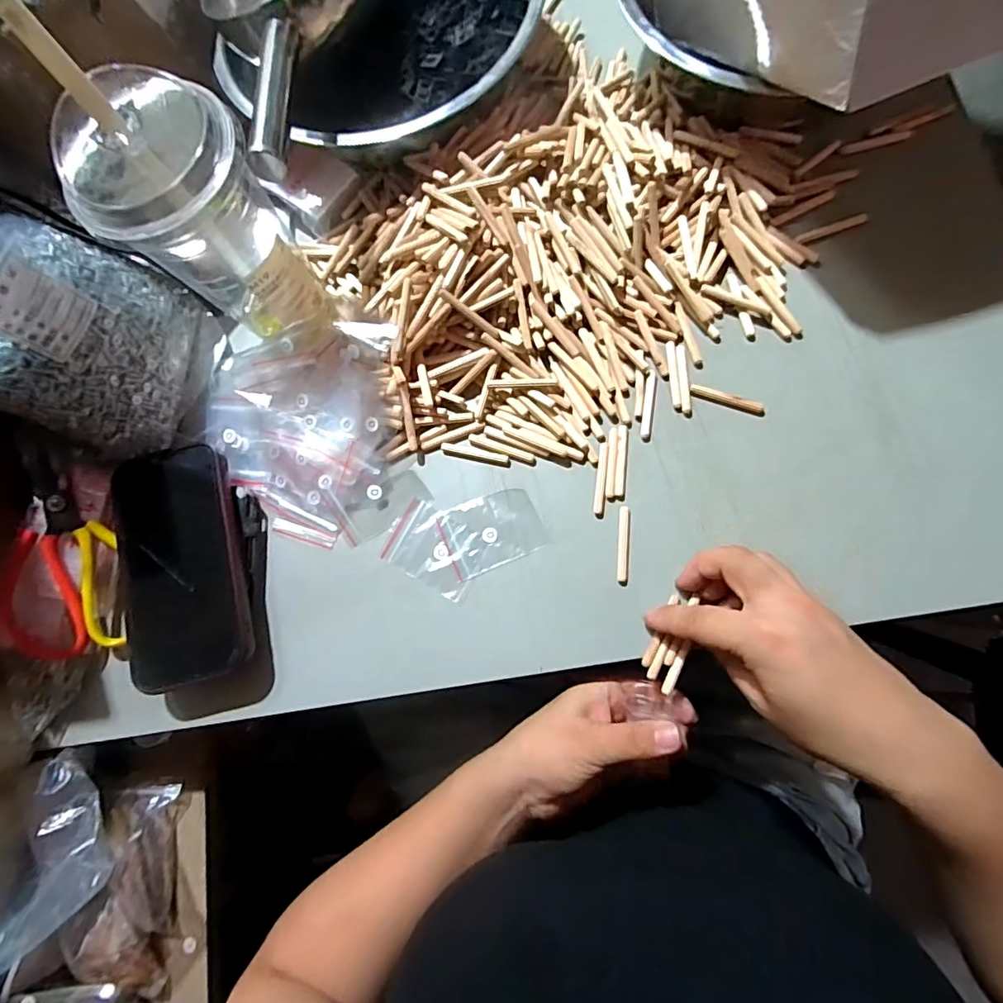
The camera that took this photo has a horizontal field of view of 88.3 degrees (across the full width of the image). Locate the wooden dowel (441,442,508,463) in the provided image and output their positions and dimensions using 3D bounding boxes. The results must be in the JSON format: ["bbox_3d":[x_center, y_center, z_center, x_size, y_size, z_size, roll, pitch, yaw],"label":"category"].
[{"bbox_3d":[-0.019,-0.035,0.371,0.049,0.004,0.005,12,81,9],"label":"wooden dowel"}]

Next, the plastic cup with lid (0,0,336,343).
[{"bbox_3d":[-0.177,-0.166,0.308,0.082,0.170,0.089,-1,79,7],"label":"plastic cup with lid"}]

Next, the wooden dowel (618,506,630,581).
[{"bbox_3d":[0.082,0.028,0.345,0.007,0.004,0.049,3,80,8],"label":"wooden dowel"}]

